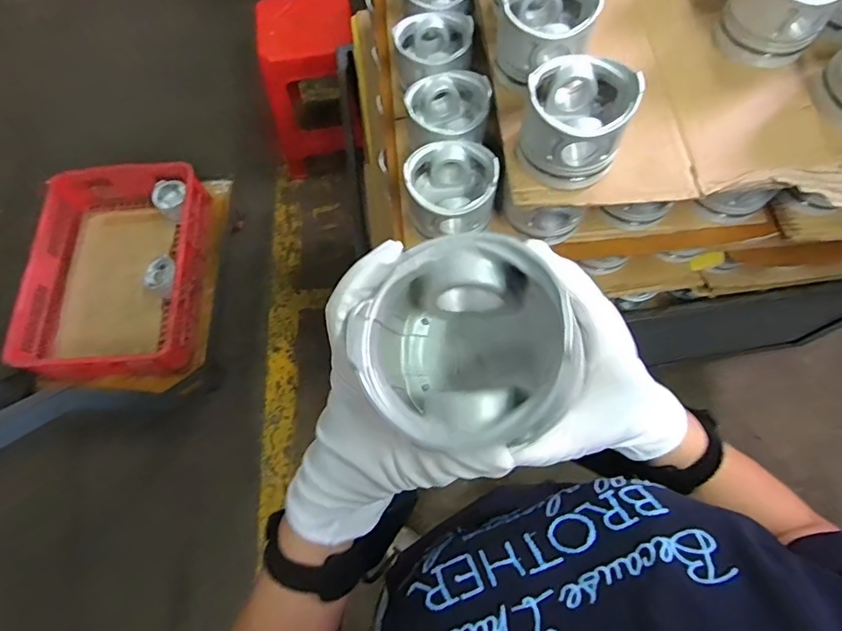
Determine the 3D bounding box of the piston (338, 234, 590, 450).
[{"bbox_3d":[0.027,0.015,0.266,0.107,0.072,0.107,-5,76,21],"label":"piston"}]

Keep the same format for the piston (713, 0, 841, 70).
[{"bbox_3d":[0.405,-0.348,0.567,0.103,0.089,0.096,-1,68,3],"label":"piston"}]

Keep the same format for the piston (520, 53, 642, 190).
[{"bbox_3d":[0.157,-0.197,0.522,0.101,0.096,0.102,23,71,11],"label":"piston"}]

